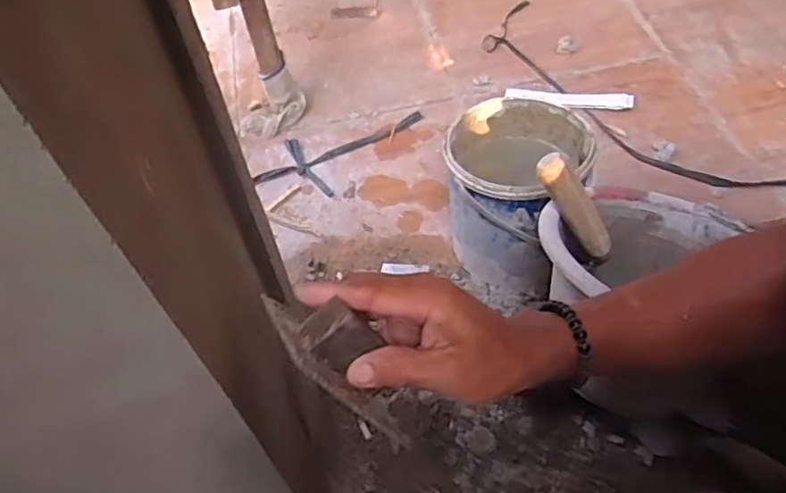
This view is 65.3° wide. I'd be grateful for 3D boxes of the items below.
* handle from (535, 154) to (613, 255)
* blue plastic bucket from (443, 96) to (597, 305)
[{"bbox_3d":[0.187,-0.040,0.624,0.026,0.122,0.026,-6,39,54],"label":"handle"},{"bbox_3d":[0.155,-0.061,0.819,0.171,0.194,0.209,12,55,13],"label":"blue plastic bucket"}]

